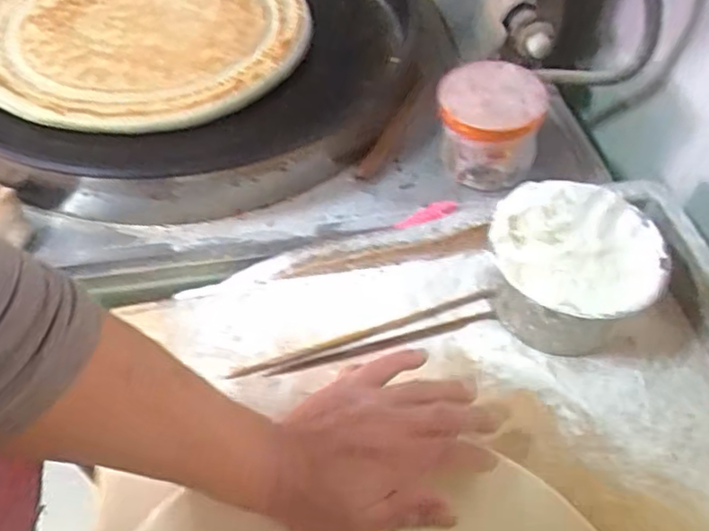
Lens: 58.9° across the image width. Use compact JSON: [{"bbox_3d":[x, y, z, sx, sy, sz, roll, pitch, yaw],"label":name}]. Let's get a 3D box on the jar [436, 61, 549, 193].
[{"bbox_3d":[0.127,-0.134,0.611,0.099,0.103,0.092,1,52,-1],"label":"jar"}]

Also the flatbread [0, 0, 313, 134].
[{"bbox_3d":[-0.246,-0.279,0.728,0.356,0.012,0.352,0,53,0],"label":"flatbread"}]

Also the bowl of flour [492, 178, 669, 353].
[{"bbox_3d":[0.171,0.006,0.508,0.129,0.084,0.120,1,52,-1],"label":"bowl of flour"}]

